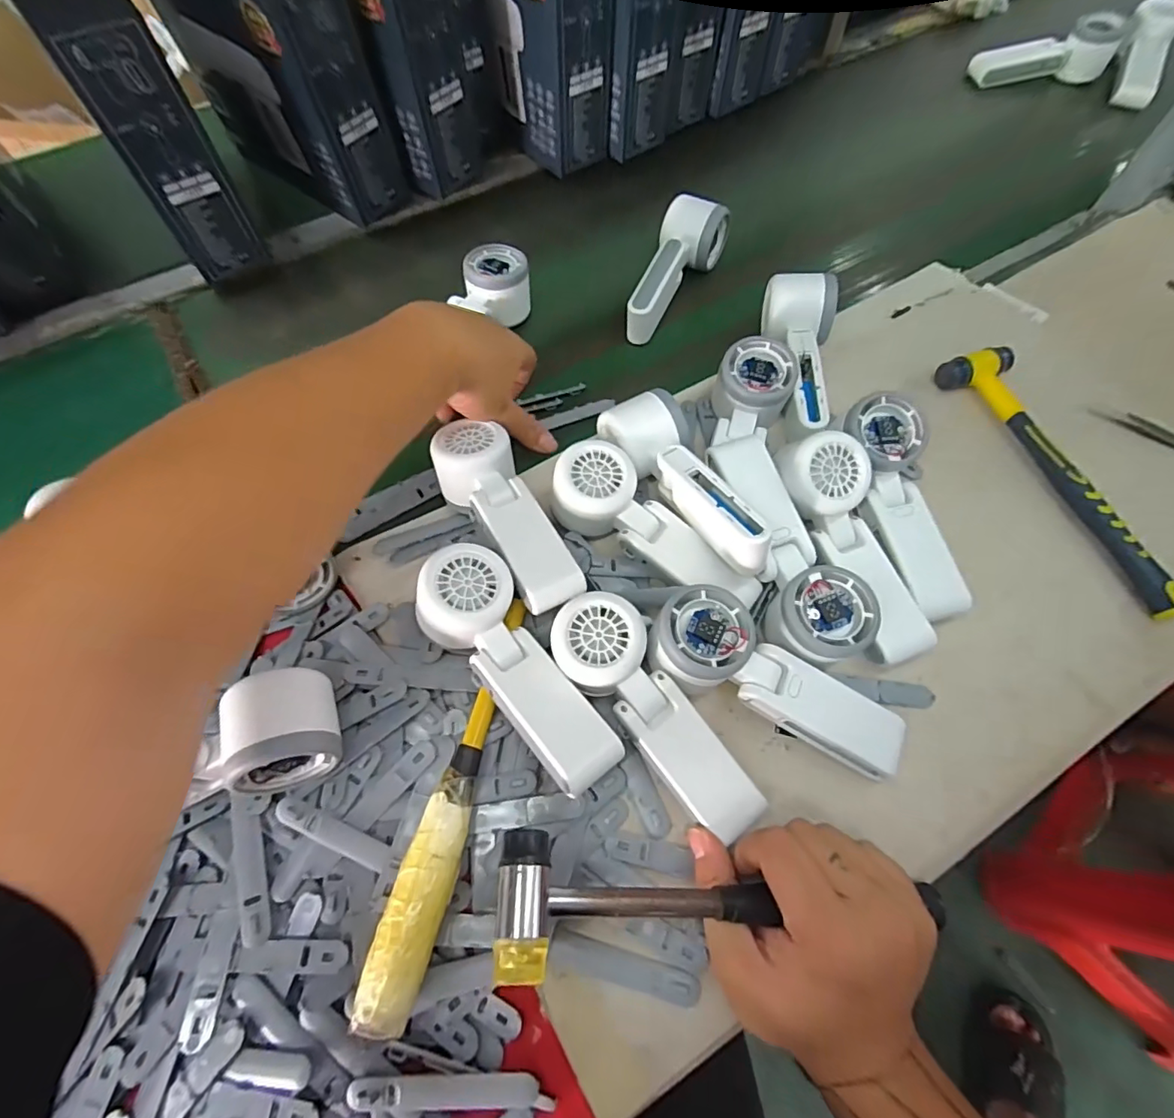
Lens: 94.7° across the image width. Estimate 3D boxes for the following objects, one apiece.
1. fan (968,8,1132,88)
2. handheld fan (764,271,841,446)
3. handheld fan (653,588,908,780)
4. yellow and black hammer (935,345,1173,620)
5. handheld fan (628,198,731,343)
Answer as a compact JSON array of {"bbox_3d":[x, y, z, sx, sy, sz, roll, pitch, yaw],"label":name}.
[{"bbox_3d":[0.596,-0.659,0.705,0.172,0.059,0.056,0,63,1],"label":"fan"},{"bbox_3d":[0.176,-0.166,0.454,0.063,0.061,0.138,9,65,5],"label":"handheld fan"},{"bbox_3d":[0.116,0.076,0.338,0.167,0.034,0.061,30,66,-3],"label":"handheld fan"},{"bbox_3d":[0.368,-0.070,0.418,0.058,0.023,0.243,-19,64,-8],"label":"yellow and black hammer"},{"bbox_3d":[0.084,-0.281,0.518,0.055,0.054,0.150,22,66,12],"label":"handheld fan"}]

